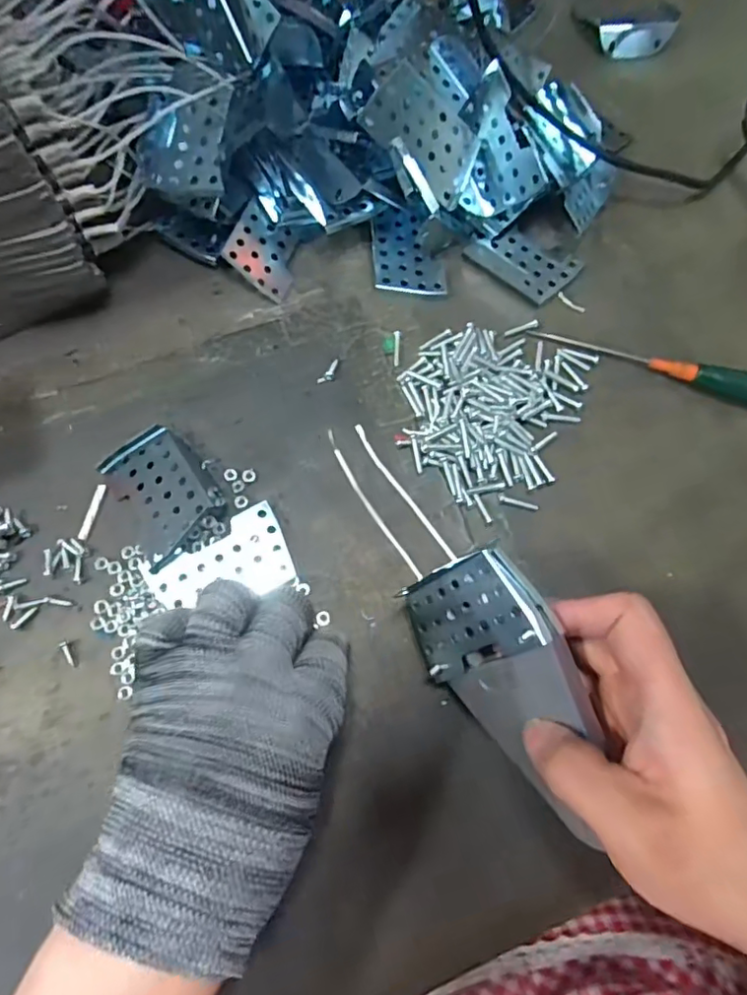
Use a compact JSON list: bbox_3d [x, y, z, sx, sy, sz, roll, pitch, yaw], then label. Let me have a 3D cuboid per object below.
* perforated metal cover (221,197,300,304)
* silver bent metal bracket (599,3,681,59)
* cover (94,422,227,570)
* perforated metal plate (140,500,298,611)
[{"bbox_3d":[-0.067,-0.151,0.356,0.043,0.008,0.049,27,70,-21],"label":"perforated metal cover"},{"bbox_3d":[0.192,-0.335,0.419,0.053,0.019,0.023,-19,75,-7],"label":"silver bent metal bracket"},{"bbox_3d":[-0.111,-0.005,0.305,0.049,0.021,0.071,-32,77,-11],"label":"cover"},{"bbox_3d":[-0.079,0.033,0.297,0.070,0.005,0.043,-19,75,-14],"label":"perforated metal plate"}]

